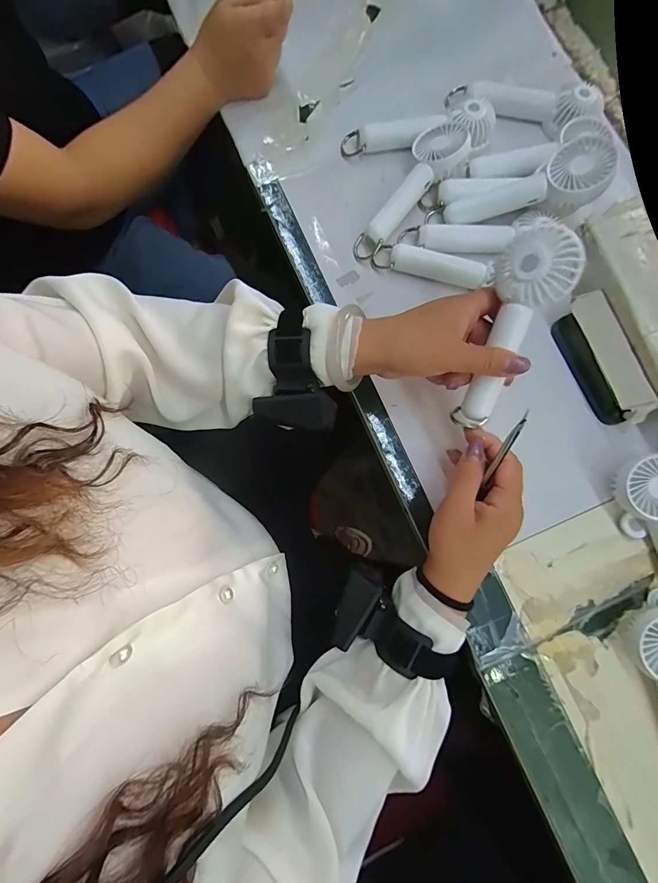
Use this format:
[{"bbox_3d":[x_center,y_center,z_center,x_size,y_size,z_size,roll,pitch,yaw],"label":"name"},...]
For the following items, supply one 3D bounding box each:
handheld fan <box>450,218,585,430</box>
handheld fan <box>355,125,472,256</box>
[{"bbox_3d":[0.139,-0.081,0.286,0.051,0.025,0.149,16,118,2],"label":"handheld fan"},{"bbox_3d":[0.086,-0.258,0.380,0.052,0.045,0.160,33,81,5],"label":"handheld fan"}]

